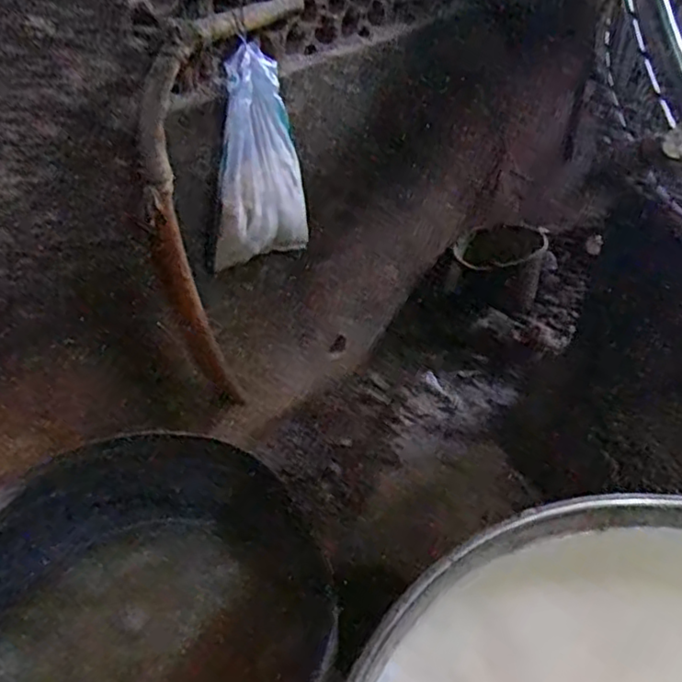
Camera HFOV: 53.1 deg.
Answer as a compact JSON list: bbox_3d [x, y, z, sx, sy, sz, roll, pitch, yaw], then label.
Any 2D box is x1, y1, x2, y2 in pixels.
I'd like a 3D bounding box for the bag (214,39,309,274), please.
[{"bbox_3d":[-0.179,-0.366,1.458,0.109,0.432,0.248,13,40,17],"label":"bag"}]

